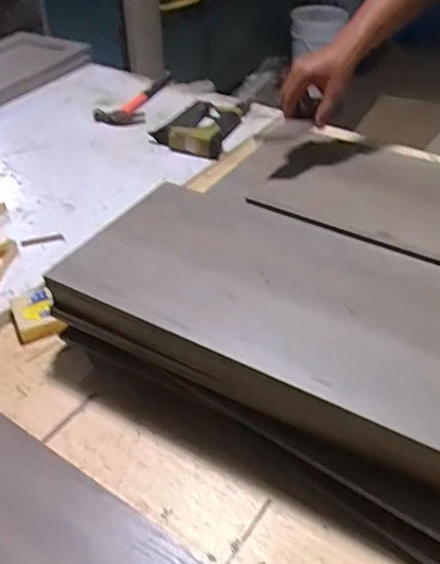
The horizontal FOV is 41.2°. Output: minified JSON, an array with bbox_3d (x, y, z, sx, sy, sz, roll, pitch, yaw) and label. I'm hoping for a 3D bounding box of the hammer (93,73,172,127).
[{"bbox_3d":[-0.180,-0.408,1.280,0.092,0.030,0.277,8,42,11],"label":"hammer"}]

